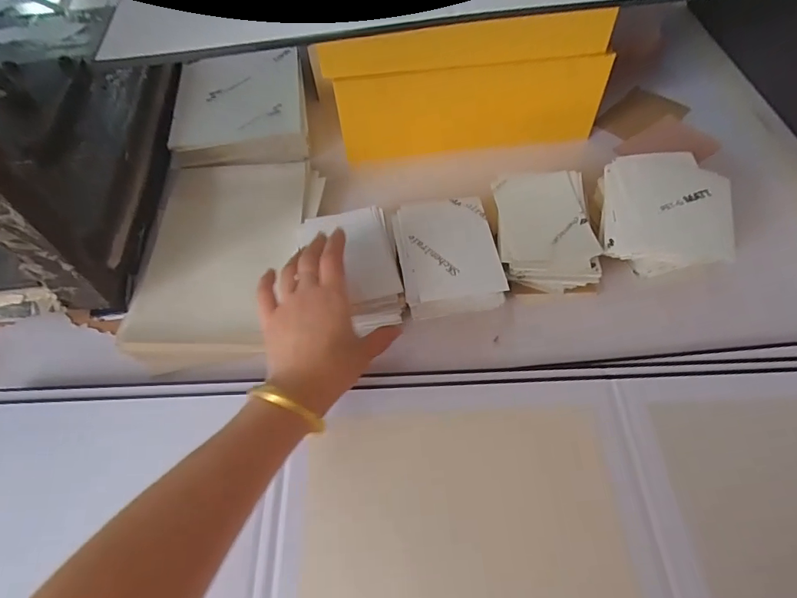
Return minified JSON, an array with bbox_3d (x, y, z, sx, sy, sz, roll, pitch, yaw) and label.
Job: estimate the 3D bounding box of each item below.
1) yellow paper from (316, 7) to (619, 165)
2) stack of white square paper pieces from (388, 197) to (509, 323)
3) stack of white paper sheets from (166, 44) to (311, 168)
[{"bbox_3d":[0.075,-0.236,0.547,0.316,0.130,0.049,-4,57,1],"label":"yellow paper"},{"bbox_3d":[0.047,-0.040,0.477,0.091,0.039,0.123,-9,57,-2],"label":"stack of white square paper pieces"},{"bbox_3d":[-0.206,-0.255,0.634,0.166,0.033,0.197,-8,57,-2],"label":"stack of white paper sheets"}]

